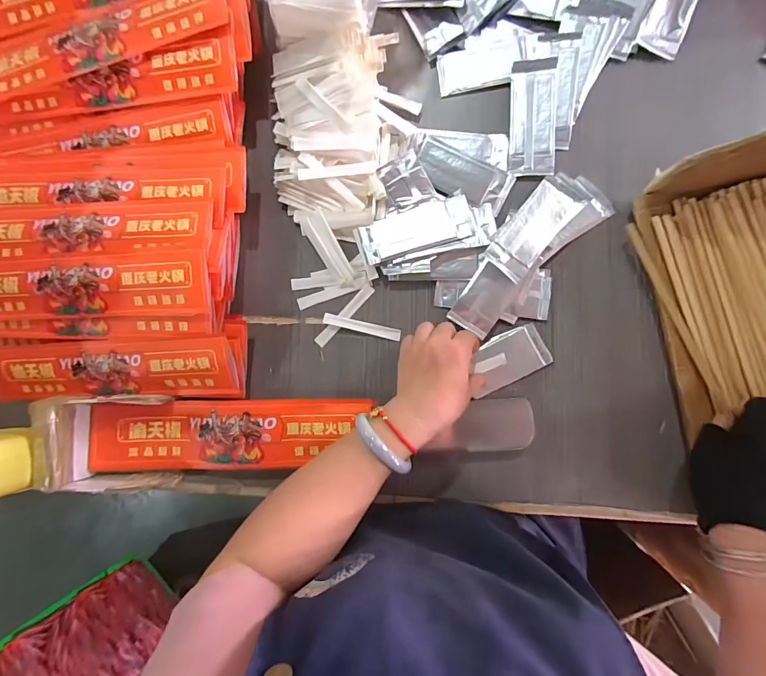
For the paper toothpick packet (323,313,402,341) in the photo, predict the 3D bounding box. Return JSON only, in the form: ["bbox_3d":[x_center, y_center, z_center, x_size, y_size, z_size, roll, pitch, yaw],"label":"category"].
[{"bbox_3d":[-0.024,-0.013,0.458,0.091,0.006,0.013,13,89,7],"label":"paper toothpick packet"}]

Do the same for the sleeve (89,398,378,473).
[{"bbox_3d":[-0.185,0.114,0.461,0.333,0.024,0.082,-3,87,6],"label":"sleeve"}]

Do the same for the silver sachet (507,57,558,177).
[{"bbox_3d":[0.170,-0.250,0.445,0.050,0.006,0.131,2,88,7],"label":"silver sachet"}]

